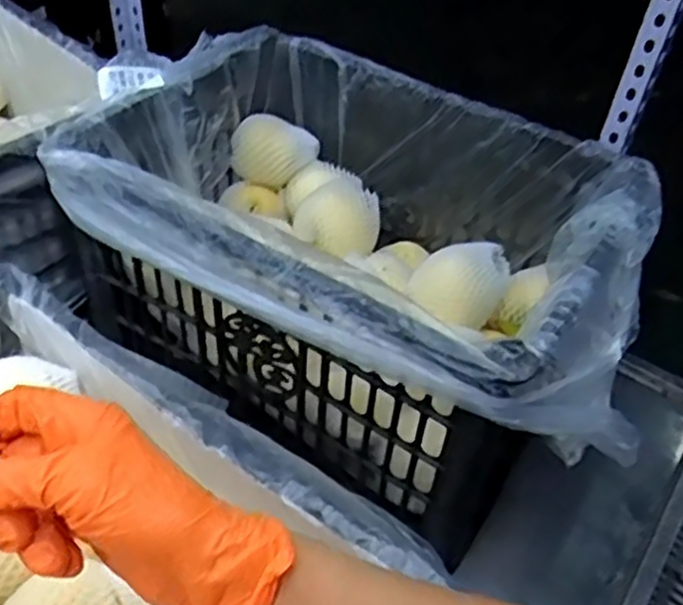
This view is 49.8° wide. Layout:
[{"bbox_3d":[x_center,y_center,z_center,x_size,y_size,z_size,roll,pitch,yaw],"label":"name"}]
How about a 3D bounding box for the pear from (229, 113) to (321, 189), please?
[{"bbox_3d":[-0.079,-0.177,0.872,0.085,0.069,0.068,30,49,24],"label":"pear"}]

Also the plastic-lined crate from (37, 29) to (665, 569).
[{"bbox_3d":[0.020,-0.028,0.733,0.507,0.256,0.321,27,48,22],"label":"plastic-lined crate"}]

